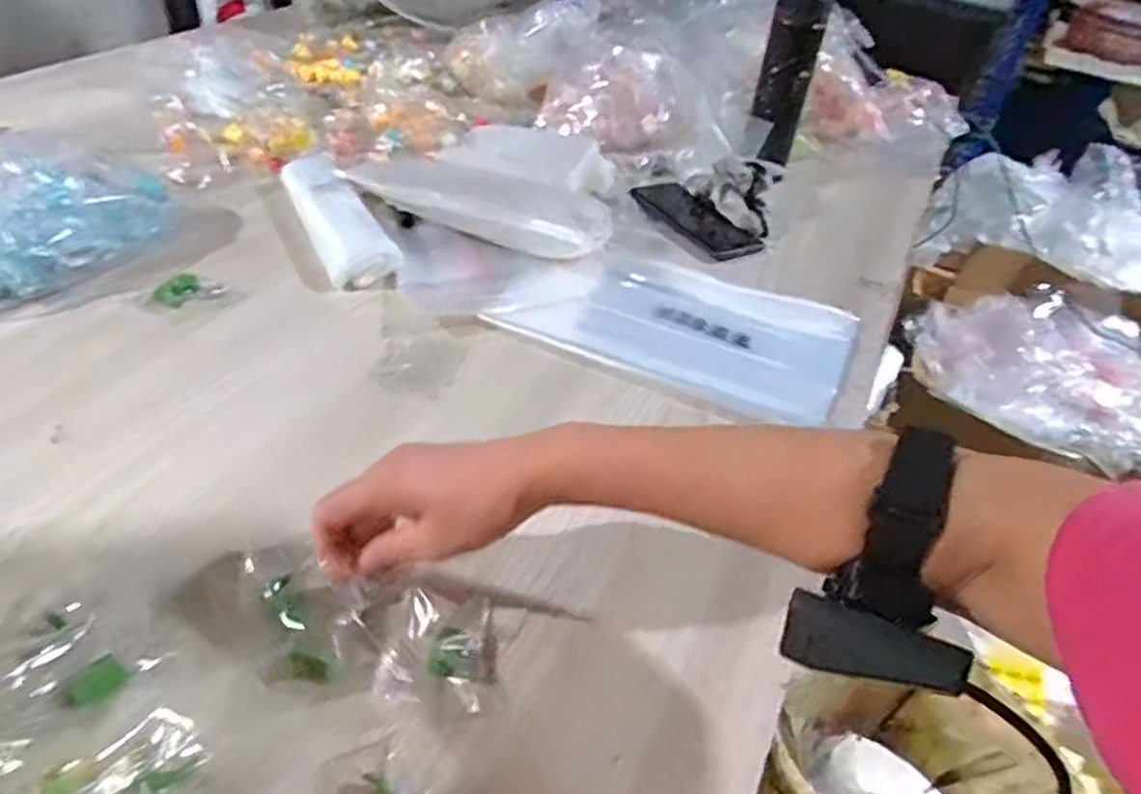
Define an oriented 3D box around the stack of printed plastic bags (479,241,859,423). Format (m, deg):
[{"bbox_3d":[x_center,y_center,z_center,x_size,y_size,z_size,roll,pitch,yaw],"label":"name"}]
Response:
[{"bbox_3d":[0.101,-0.073,0.671,0.290,0.019,0.187,24,43,17],"label":"stack of printed plastic bags"}]

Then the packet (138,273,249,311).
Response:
[{"bbox_3d":[-0.329,-0.091,0.644,0.078,0.022,0.030,-10,44,-20],"label":"packet"}]

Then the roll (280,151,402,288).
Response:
[{"bbox_3d":[-0.238,-0.189,0.744,0.069,0.043,0.224,-16,46,-25],"label":"roll"}]

